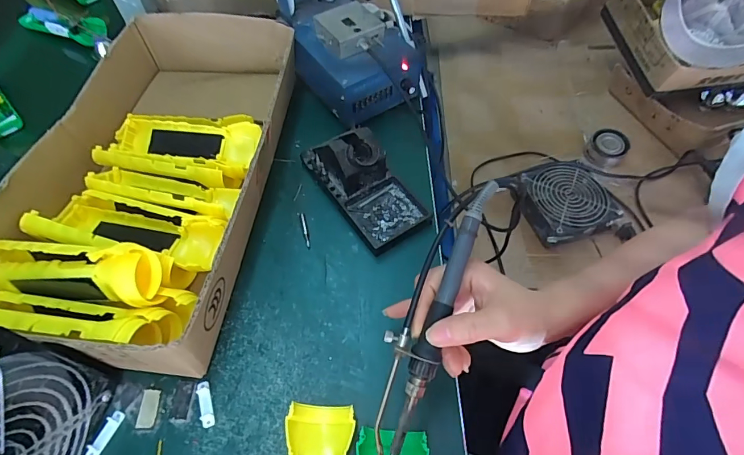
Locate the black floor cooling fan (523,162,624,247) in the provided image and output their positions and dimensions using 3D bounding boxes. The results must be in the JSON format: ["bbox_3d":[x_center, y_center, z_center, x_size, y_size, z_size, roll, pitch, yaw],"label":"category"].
[{"bbox_3d":[0.305,-0.040,0.647,0.132,0.044,0.126,-17,61,-7],"label":"black floor cooling fan"}]

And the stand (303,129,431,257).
[{"bbox_3d":[-0.010,-0.058,0.440,0.073,0.068,0.150,-31,61,-16],"label":"stand"}]

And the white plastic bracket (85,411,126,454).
[{"bbox_3d":[-0.219,0.169,0.339,0.013,0.004,0.037,20,60,15],"label":"white plastic bracket"}]

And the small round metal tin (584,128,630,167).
[{"bbox_3d":[0.407,-0.136,0.722,0.061,0.038,0.063,-1,60,2],"label":"small round metal tin"}]

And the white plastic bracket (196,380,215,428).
[{"bbox_3d":[-0.141,0.149,0.350,0.010,0.004,0.038,-19,59,-10],"label":"white plastic bracket"}]

